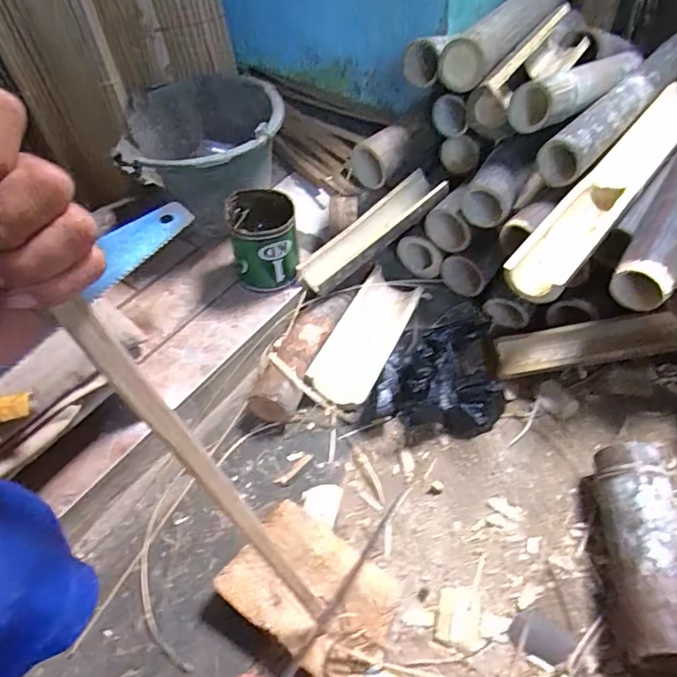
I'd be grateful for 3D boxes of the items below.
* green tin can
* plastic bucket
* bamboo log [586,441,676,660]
[{"bbox_3d":[-0.106,-0.137,0.730,0.092,0.117,0.096,-2,50,2],"label":"green tin can"},{"bbox_3d":[-0.206,-0.279,0.822,0.244,0.181,0.260,-9,50,-3],"label":"plastic bucket"},{"bbox_3d":[0.308,0.215,0.517,0.068,0.075,0.202,4,50,8],"label":"bamboo log"}]

